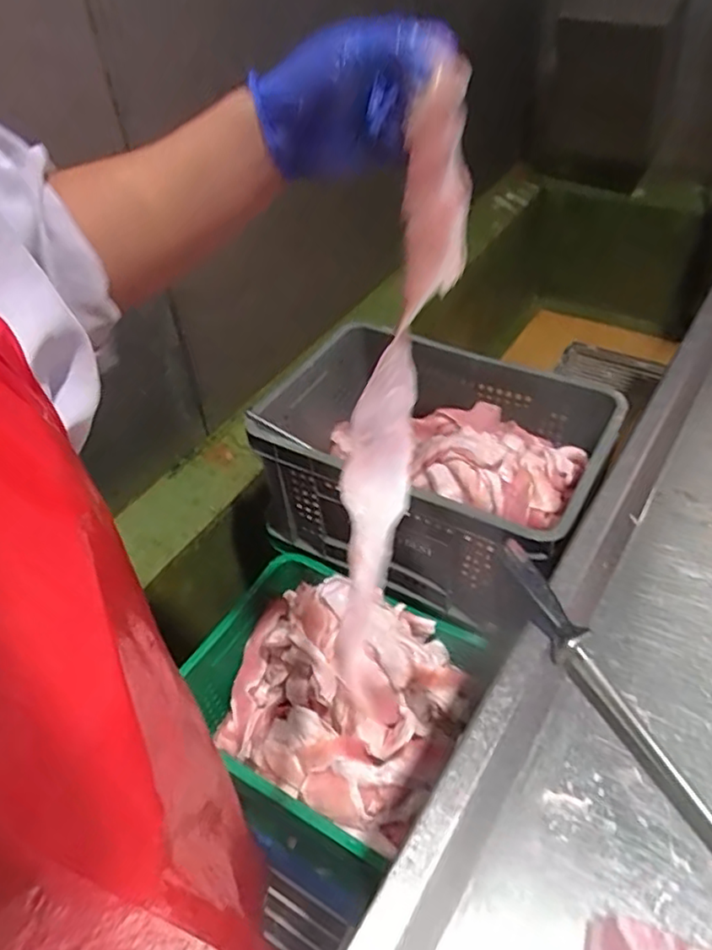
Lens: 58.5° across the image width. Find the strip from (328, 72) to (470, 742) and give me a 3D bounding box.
[{"bbox_3d":[0.025,-0.036,0.452,0.078,0.428,0.083,13,12,17],"label":"strip"}]

